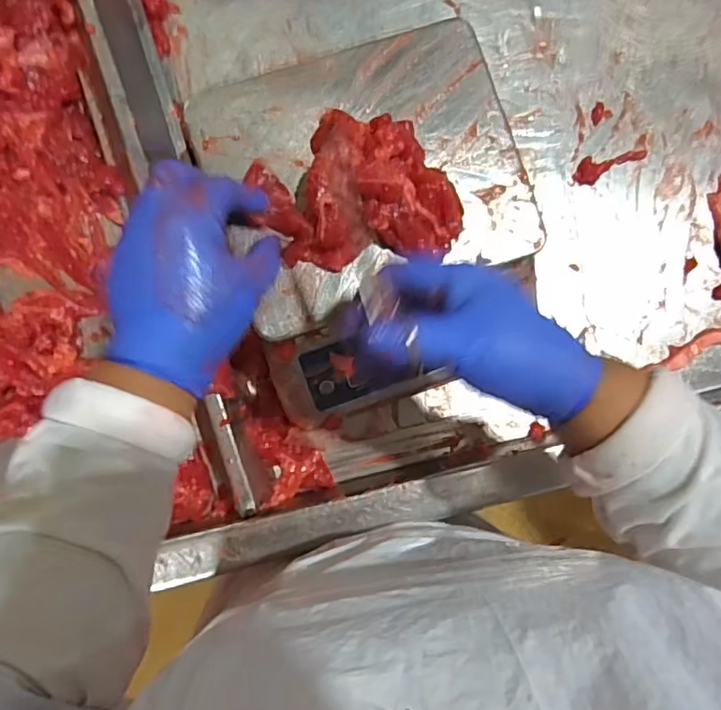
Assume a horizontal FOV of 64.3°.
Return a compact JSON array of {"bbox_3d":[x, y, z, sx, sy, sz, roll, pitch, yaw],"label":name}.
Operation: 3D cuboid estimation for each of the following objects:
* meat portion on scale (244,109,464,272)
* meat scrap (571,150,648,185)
[{"bbox_3d":[0.000,-0.115,0.394,0.142,0.038,0.101,0,89,-3],"label":"meat portion on scale"},{"bbox_3d":[0.238,-0.186,0.550,0.073,0.009,0.025,-28,90,-3],"label":"meat scrap"}]

